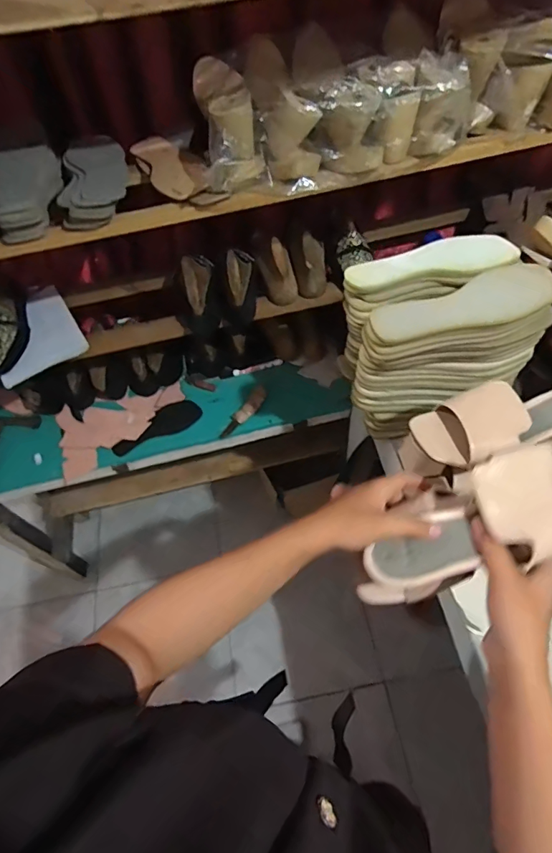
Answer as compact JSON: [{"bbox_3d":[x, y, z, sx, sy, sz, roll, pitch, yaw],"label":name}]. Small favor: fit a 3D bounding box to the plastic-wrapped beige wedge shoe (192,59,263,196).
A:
[{"bbox_3d":[-0.076,-0.453,0.676,0.071,0.101,0.252,-10,55,-2],"label":"plastic-wrapped beige wedge shoe"}]

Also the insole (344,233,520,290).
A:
[{"bbox_3d":[0.213,-0.235,0.627,0.230,0.015,0.067,-7,69,4],"label":"insole"}]

